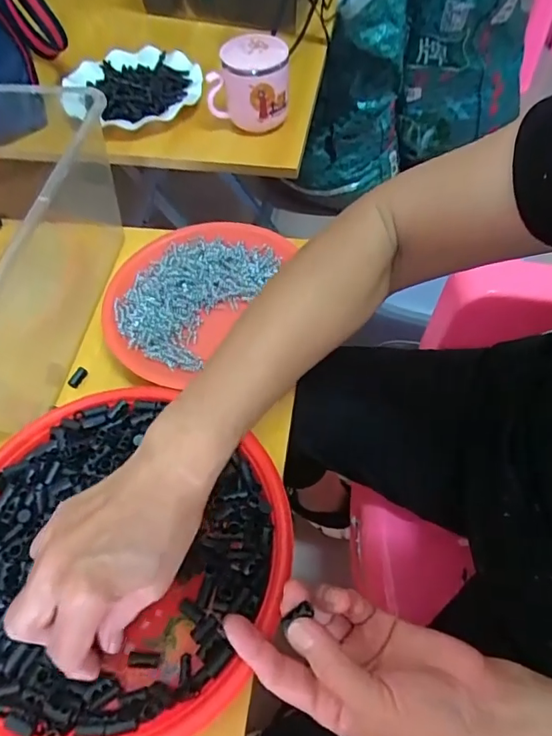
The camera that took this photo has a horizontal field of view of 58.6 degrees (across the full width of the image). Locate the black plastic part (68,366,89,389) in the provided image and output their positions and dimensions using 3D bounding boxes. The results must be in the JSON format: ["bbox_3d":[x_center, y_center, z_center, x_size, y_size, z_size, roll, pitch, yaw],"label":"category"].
[{"bbox_3d":[-0.177,0.008,0.438,0.009,0.007,0.020,28,76,18],"label":"black plastic part"}]

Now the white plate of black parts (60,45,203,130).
[{"bbox_3d":[-0.196,-0.380,0.661,0.176,0.020,0.170,-1,57,2],"label":"white plate of black parts"}]

